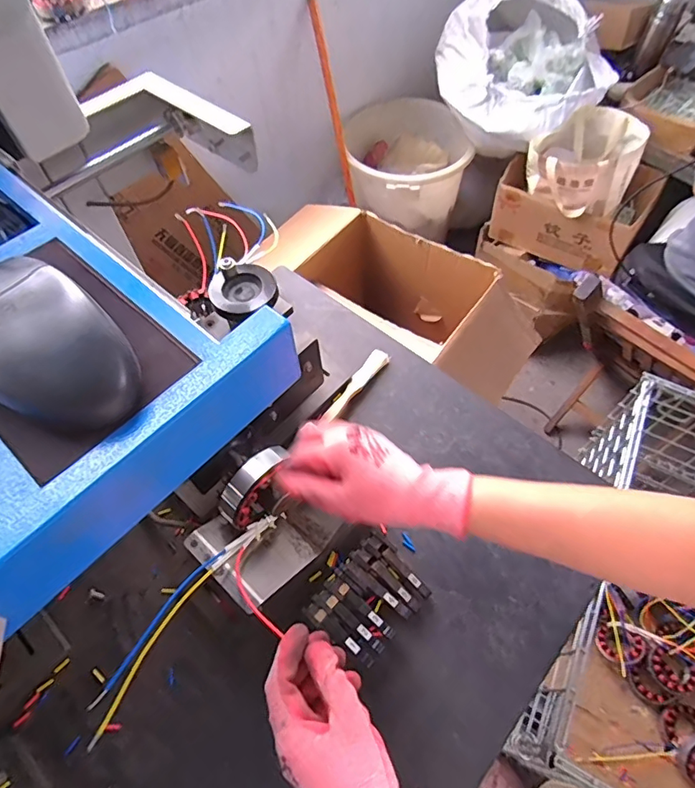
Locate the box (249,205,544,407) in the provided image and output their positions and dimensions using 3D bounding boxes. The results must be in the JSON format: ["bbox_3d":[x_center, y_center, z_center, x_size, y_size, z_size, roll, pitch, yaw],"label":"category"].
[{"bbox_3d":[0.120,-0.233,1.262,0.689,0.277,0.251,34,66,20],"label":"box"}]

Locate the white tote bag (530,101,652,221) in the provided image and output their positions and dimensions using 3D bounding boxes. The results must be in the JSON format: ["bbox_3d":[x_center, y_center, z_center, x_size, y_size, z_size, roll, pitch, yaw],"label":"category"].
[{"bbox_3d":[0.596,-0.600,1.242,0.250,0.160,0.212,22,63,15],"label":"white tote bag"}]

